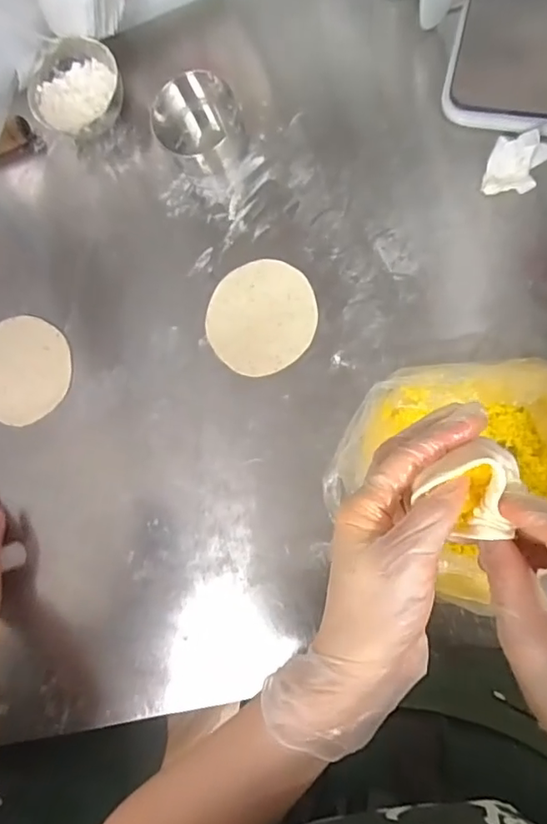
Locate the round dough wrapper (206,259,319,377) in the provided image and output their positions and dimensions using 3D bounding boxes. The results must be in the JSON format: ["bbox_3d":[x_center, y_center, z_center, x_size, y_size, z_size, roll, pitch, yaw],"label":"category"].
[{"bbox_3d":[-0.013,-0.105,0.607,0.121,0.004,0.123,-1,85,11],"label":"round dough wrapper"}]

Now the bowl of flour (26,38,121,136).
[{"bbox_3d":[-0.228,-0.376,0.644,0.090,0.050,0.108,41,94,11],"label":"bowl of flour"}]

